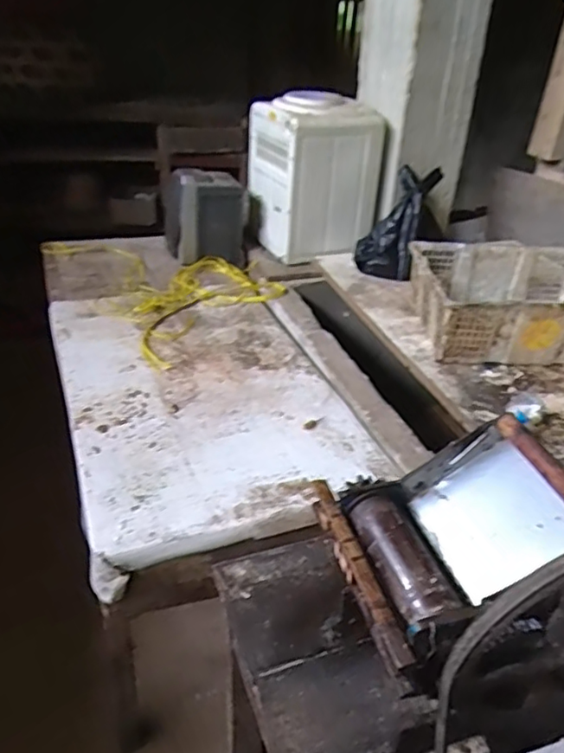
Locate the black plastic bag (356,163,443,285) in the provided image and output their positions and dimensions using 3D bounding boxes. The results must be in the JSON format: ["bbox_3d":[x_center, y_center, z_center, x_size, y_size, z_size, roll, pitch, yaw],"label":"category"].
[{"bbox_3d":[0.337,-0.436,1.636,0.149,0.336,0.093,32,10,36],"label":"black plastic bag"}]

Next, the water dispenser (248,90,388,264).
[{"bbox_3d":[0.093,-0.613,1.754,0.302,0.410,0.318,-12,36,-21],"label":"water dispenser"}]

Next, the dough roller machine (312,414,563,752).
[{"bbox_3d":[0.210,0.208,0.602,0.290,0.309,0.241,-6,35,-13],"label":"dough roller machine"}]

